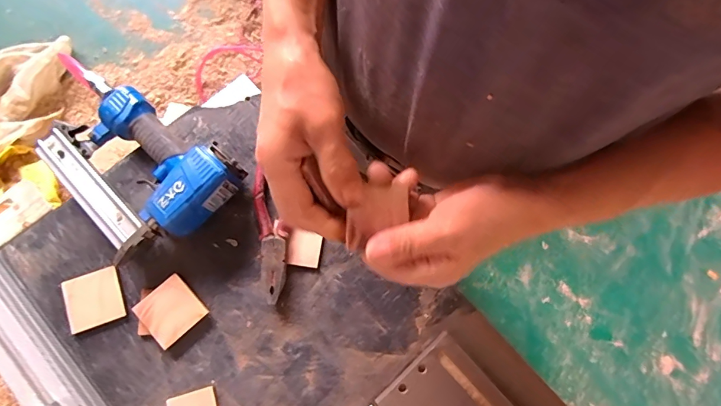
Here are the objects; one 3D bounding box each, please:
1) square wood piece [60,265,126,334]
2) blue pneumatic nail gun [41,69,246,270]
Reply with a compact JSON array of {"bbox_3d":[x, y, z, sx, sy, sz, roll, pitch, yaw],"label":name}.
[{"bbox_3d":[-0.307,0.110,0.472,0.056,0.011,0.060,-20,78,-7],"label":"square wood piece"},{"bbox_3d":[-0.276,-0.049,0.488,0.236,0.061,0.159,40,78,7],"label":"blue pneumatic nail gun"}]

